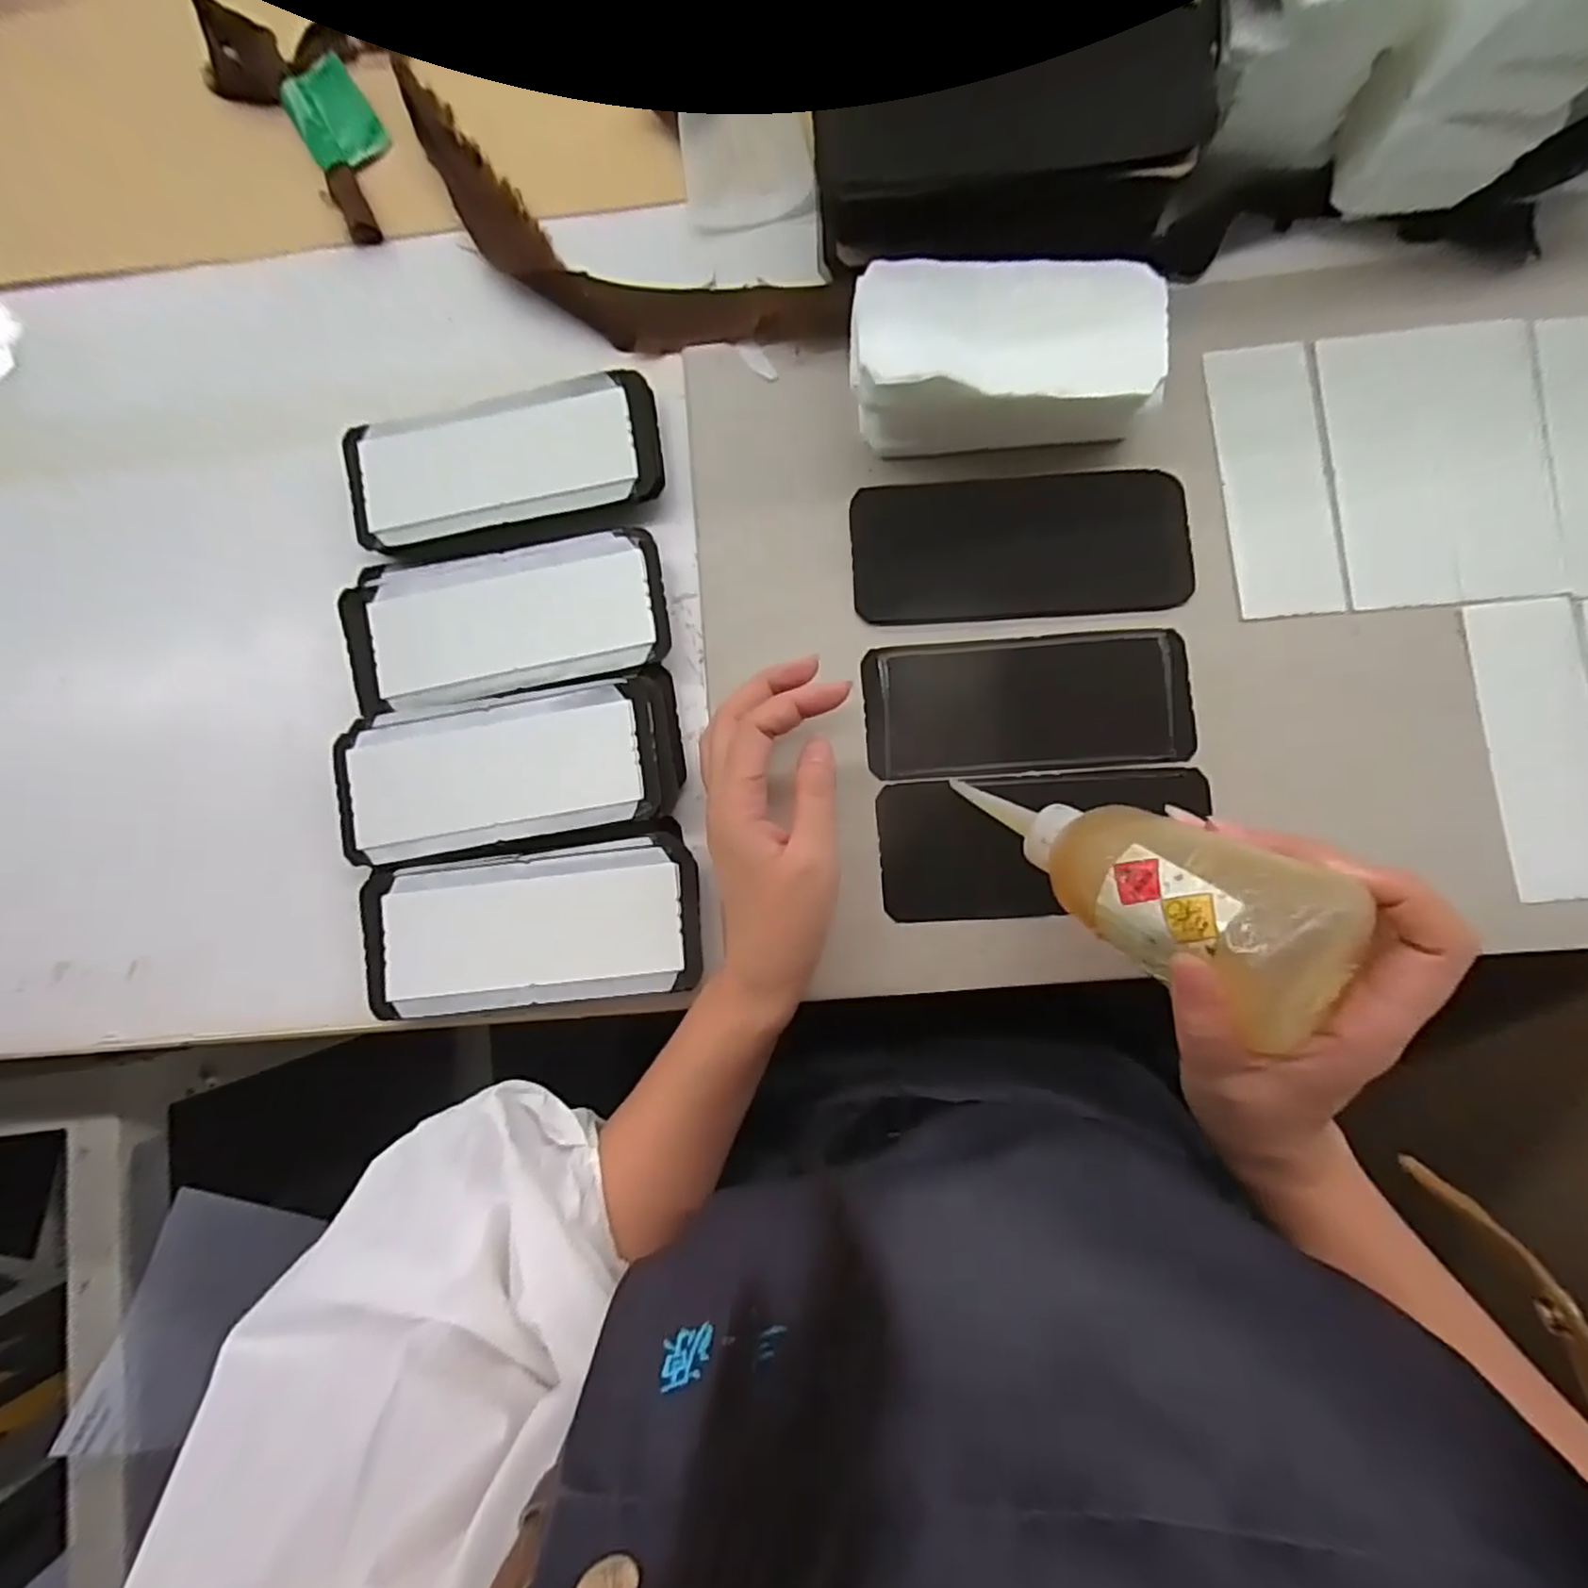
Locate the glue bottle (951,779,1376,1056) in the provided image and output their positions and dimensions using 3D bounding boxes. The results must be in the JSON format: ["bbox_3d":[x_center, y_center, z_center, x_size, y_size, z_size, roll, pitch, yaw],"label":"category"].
[{"bbox_3d":[0.131,0.032,0.287,0.048,0.152,0.052,38,87,-39],"label":"glue bottle"}]

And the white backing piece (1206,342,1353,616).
[{"bbox_3d":[0.253,-0.165,0.370,0.053,0.004,0.144,-6,84,3],"label":"white backing piece"}]

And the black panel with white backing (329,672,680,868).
[{"bbox_3d":[-0.144,-0.013,0.362,0.170,0.014,0.076,-10,84,2],"label":"black panel with white backing"}]

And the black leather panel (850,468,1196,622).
[{"bbox_3d":[0.120,-0.134,0.380,0.173,0.009,0.076,-2,87,4],"label":"black leather panel"}]

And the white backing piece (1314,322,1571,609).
[{"bbox_3d":[0.334,-0.170,0.363,0.102,0.004,0.143,-3,85,3],"label":"white backing piece"}]

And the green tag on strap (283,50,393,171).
[{"bbox_3d":[-0.274,-0.401,0.420,0.043,0.009,0.066,-32,84,0],"label":"green tag on strap"}]

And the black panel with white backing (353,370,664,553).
[{"bbox_3d":[-0.157,-0.181,0.385,0.167,0.014,0.075,-10,84,2],"label":"black panel with white backing"}]

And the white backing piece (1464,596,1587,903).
[{"bbox_3d":[0.374,-0.023,0.352,0.052,0.010,0.148,-6,84,2],"label":"white backing piece"}]

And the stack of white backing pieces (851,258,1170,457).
[{"bbox_3d":[0.105,-0.220,0.357,0.148,0.060,0.078,-1,85,3],"label":"stack of white backing pieces"}]

